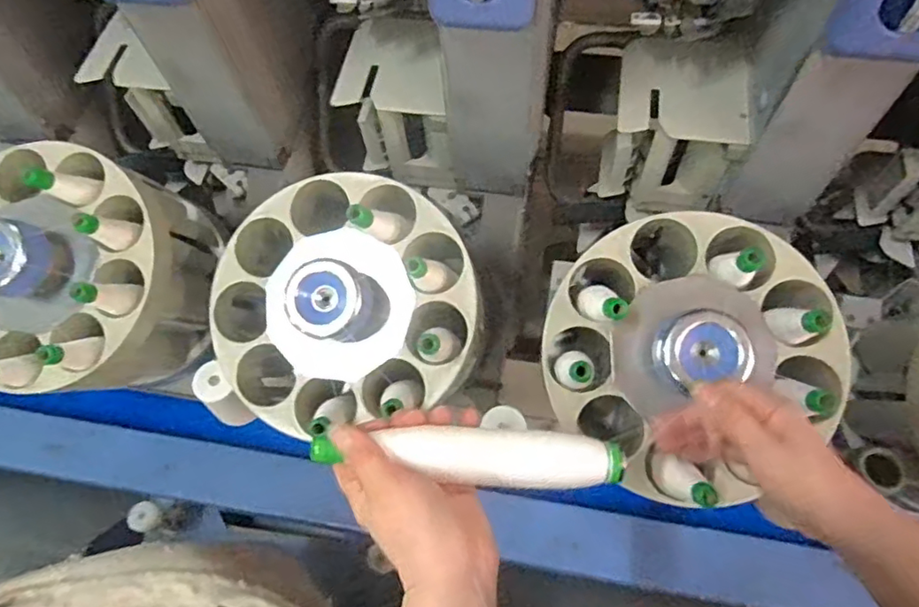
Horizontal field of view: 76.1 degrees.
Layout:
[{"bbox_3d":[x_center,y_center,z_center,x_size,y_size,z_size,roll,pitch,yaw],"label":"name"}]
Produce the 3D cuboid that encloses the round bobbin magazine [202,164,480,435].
[{"bbox_3d":[-0.109,0.002,0.551,0.252,0.131,0.246,-1,83,7],"label":"round bobbin magazine"}]

